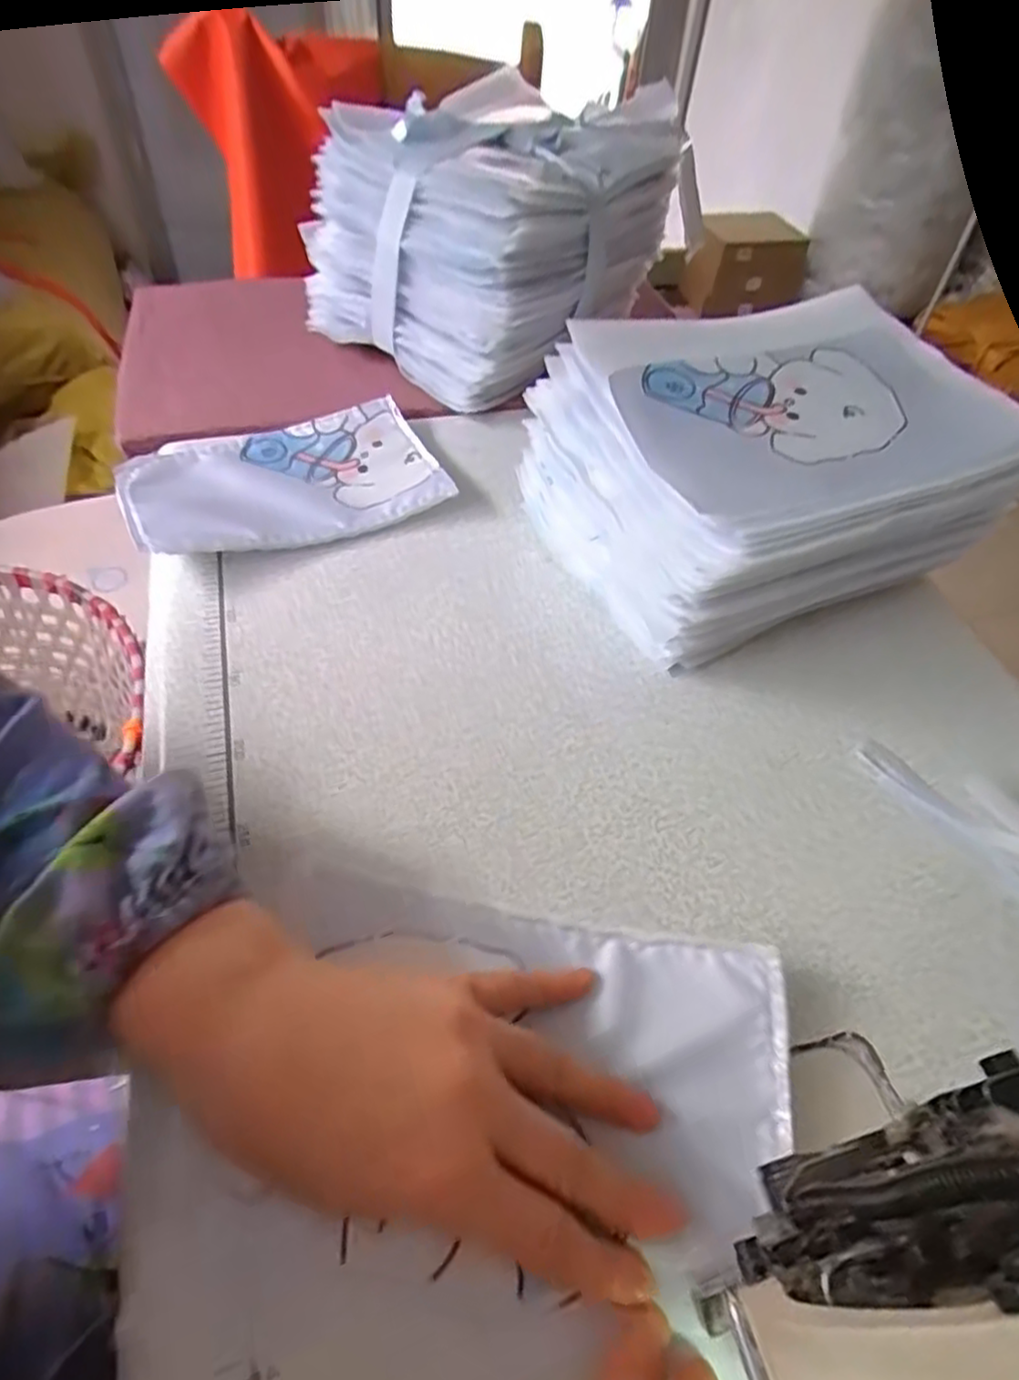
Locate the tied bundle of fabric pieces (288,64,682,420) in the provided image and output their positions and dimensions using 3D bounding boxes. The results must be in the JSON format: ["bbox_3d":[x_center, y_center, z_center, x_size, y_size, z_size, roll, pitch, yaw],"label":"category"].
[{"bbox_3d":[-0.011,-0.369,0.595,0.188,0.171,0.249,36,57,22],"label":"tied bundle of fabric pieces"}]

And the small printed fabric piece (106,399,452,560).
[{"bbox_3d":[-0.157,-0.147,0.501,0.203,0.024,0.130,-18,55,-18],"label":"small printed fabric piece"}]

